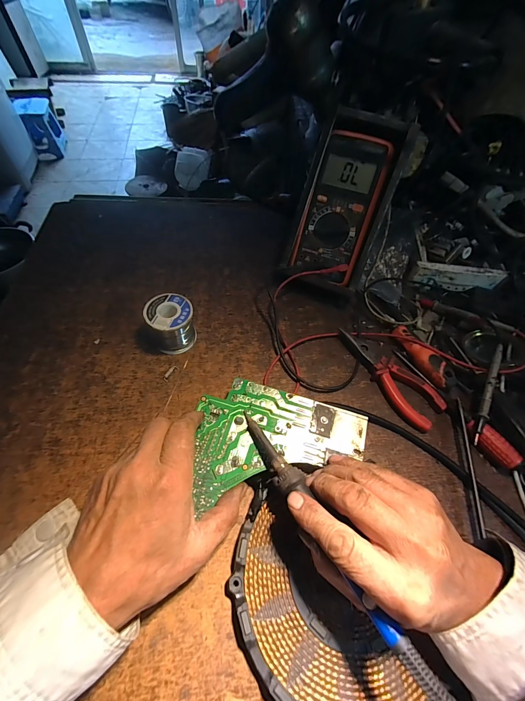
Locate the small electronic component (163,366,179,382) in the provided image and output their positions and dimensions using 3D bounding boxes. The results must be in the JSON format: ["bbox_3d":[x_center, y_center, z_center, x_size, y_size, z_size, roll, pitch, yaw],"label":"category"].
[{"bbox_3d":[-0.105,0.025,0.343,0.009,0.004,0.021,24,59,11],"label":"small electronic component"}]

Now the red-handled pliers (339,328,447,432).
[{"bbox_3d":[0.156,0.025,0.364,0.053,0.017,0.144,-27,63,-19],"label":"red-handled pliers"}]

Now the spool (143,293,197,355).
[{"bbox_3d":[-0.105,-0.031,0.351,0.049,0.052,0.049,2,57,-3],"label":"spool"}]

